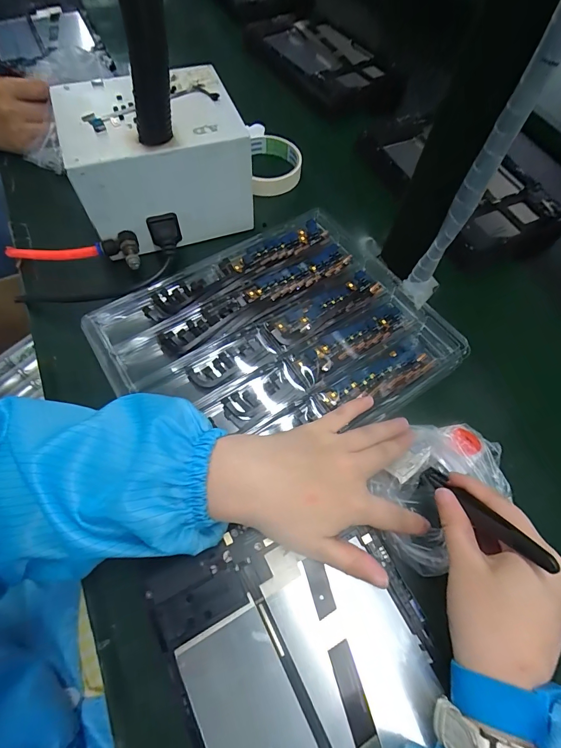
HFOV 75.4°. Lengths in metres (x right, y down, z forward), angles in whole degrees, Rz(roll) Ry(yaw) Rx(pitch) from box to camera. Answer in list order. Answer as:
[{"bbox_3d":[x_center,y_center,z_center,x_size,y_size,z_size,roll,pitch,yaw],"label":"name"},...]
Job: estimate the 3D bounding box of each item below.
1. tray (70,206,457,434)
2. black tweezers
[{"bbox_3d":[-0.008,-0.031,0.335,0.274,0.032,0.215,-28,68,-17],"label":"tray"},{"bbox_3d":[0.129,0.091,0.240,0.011,0.116,0.013,0,96,-4],"label":"black tweezers"}]

